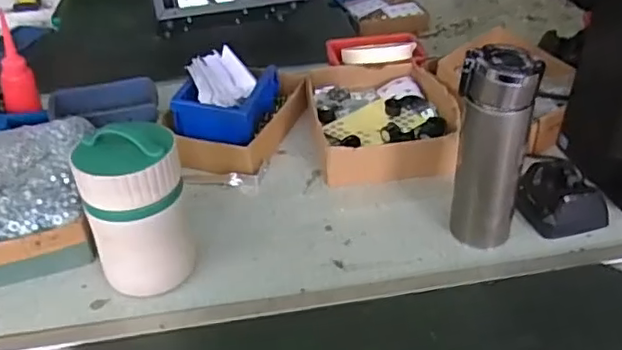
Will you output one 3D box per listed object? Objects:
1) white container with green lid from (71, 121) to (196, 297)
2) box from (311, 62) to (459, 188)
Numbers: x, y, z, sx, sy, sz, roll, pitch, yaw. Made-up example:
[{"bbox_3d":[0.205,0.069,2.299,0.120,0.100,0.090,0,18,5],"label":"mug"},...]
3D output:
[{"bbox_3d":[-0.166,0.041,0.584,0.092,0.162,0.080,-19,38,-22],"label":"white container with green lid"},{"bbox_3d":[0.088,-0.077,0.850,0.162,0.057,0.254,-4,35,-3],"label":"box"}]

